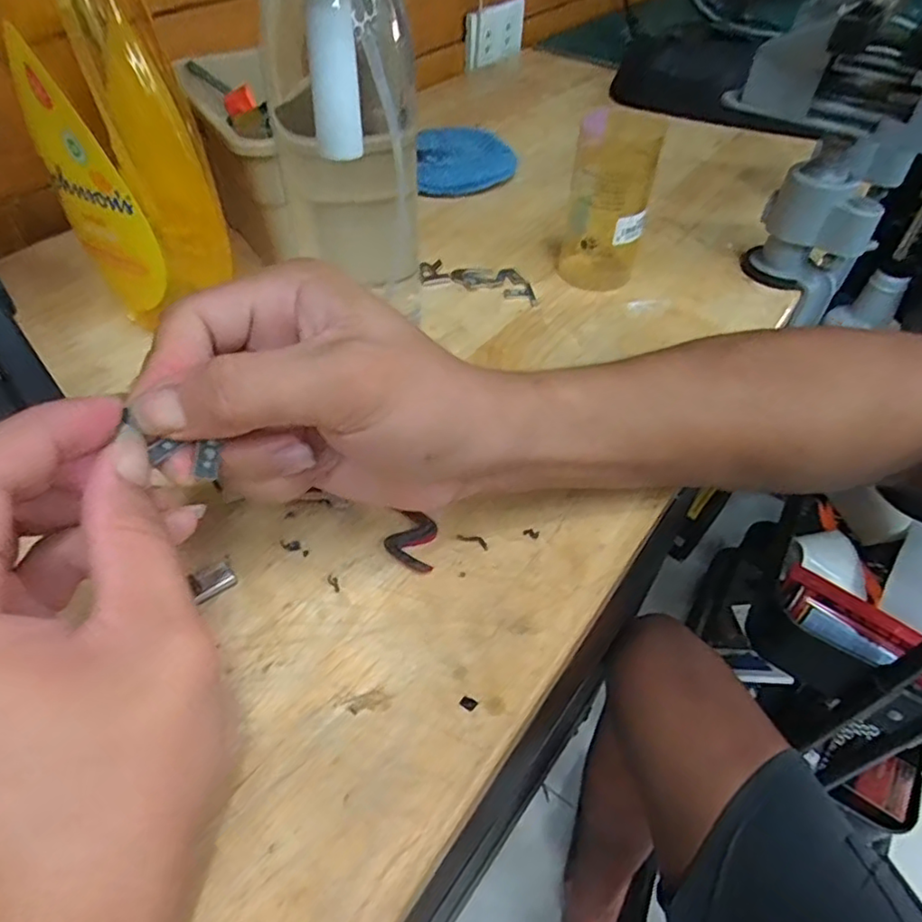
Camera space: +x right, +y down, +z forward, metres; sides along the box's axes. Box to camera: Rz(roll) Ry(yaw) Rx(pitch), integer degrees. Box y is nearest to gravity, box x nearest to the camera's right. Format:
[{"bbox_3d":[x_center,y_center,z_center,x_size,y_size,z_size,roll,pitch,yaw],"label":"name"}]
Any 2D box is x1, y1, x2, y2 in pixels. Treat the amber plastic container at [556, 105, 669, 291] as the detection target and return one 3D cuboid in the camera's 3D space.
[{"bbox_3d":[0.095,-0.165,0.395,0.052,0.097,0.046,13,49,9],"label":"amber plastic container"}]

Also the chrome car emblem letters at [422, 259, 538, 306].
[{"bbox_3d":[0.013,-0.127,0.421,0.082,0.006,0.033,13,49,9],"label":"chrome car emblem letters"}]

